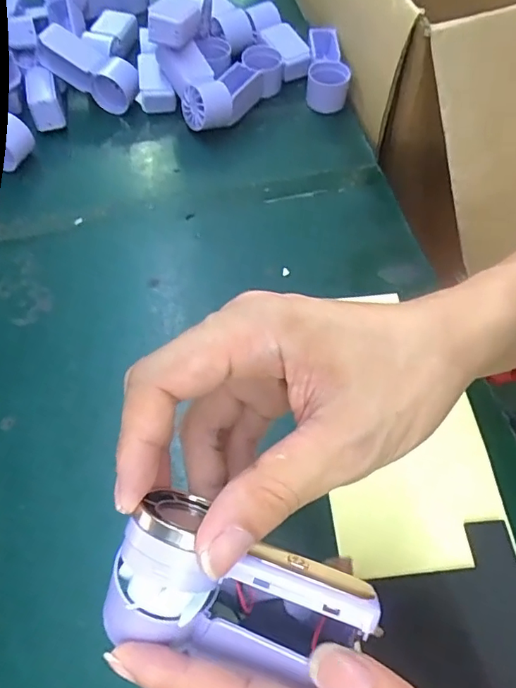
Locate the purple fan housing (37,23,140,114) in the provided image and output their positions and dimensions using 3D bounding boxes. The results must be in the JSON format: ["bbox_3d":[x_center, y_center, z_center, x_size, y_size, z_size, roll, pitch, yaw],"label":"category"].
[{"bbox_3d":[-0.156,-0.256,0.489,0.091,0.037,0.034,29,62,-11],"label":"purple fan housing"}]

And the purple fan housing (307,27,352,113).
[{"bbox_3d":[0.068,-0.270,0.518,0.038,0.034,0.092,4,61,1],"label":"purple fan housing"}]

